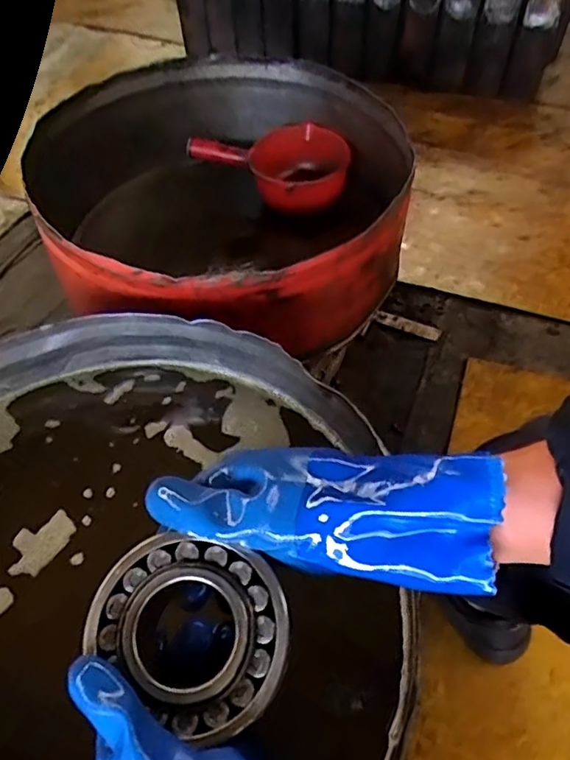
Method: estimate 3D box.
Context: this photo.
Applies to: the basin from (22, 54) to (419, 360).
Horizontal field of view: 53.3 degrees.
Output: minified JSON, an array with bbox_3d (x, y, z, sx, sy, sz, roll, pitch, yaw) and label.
[{"bbox_3d":[-0.084,-0.278,0.913,0.543,0.216,0.565,-1,53,2],"label":"basin"}]

